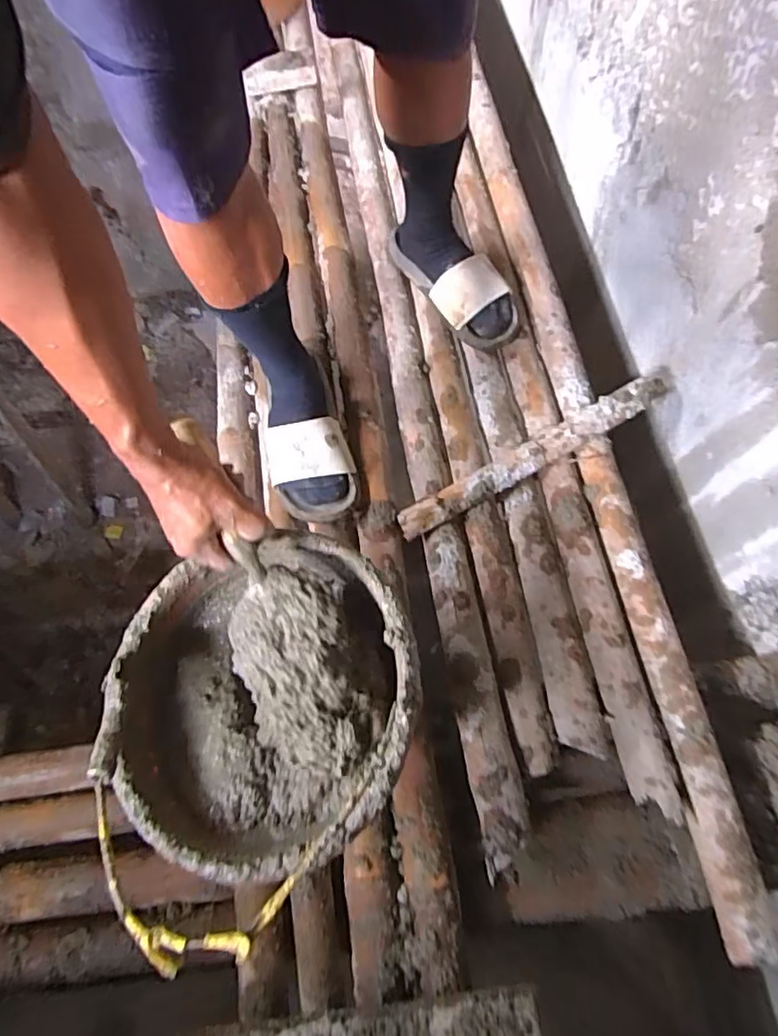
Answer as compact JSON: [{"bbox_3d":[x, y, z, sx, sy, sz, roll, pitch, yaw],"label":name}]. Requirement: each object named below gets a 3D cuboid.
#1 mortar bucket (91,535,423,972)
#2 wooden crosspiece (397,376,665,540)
[{"bbox_3d":[-0.109,0.156,0.506,0.263,0.150,0.269,-1,67,1],"label":"mortar bucket"},{"bbox_3d":[0.192,-0.087,0.789,0.406,0.030,0.047,-27,69,-10],"label":"wooden crosspiece"}]

